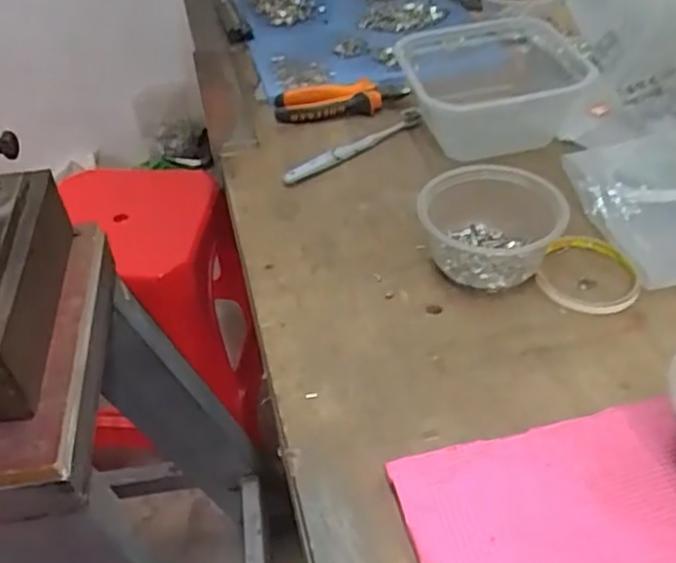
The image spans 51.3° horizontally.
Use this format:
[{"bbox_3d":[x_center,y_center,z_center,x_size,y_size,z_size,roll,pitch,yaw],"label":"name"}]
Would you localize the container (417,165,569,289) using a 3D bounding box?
[{"bbox_3d":[0.129,-0.043,0.580,0.115,0.062,0.092,-8,42,-1],"label":"container"}]

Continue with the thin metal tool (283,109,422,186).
[{"bbox_3d":[0.015,-0.141,0.730,0.175,0.016,0.020,-30,47,-23],"label":"thin metal tool"}]

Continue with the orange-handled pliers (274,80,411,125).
[{"bbox_3d":[0.004,-0.202,0.785,0.146,0.033,0.041,-10,42,-2],"label":"orange-handled pliers"}]

